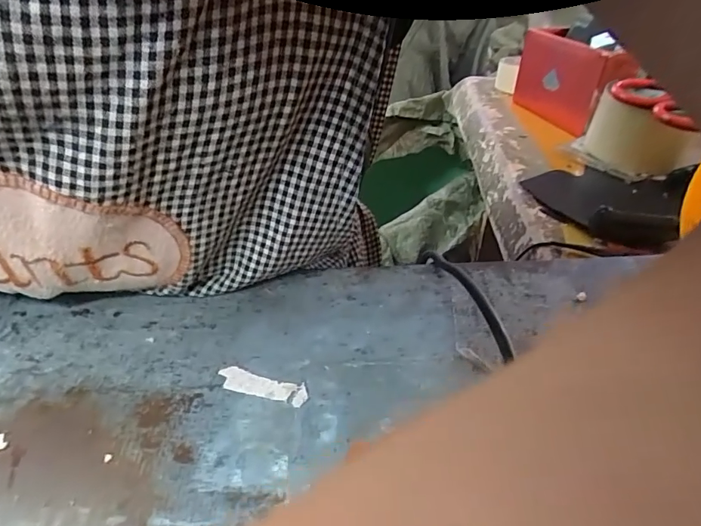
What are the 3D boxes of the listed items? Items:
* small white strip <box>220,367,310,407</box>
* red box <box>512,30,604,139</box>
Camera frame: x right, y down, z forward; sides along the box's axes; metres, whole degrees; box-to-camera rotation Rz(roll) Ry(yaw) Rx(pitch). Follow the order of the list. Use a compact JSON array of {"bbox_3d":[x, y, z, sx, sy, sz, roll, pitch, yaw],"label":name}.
[{"bbox_3d":[-0.037,0.050,0.188,0.039,0.004,0.010,10,45,16],"label":"small white strip"},{"bbox_3d":[0.260,-0.225,0.575,0.024,0.102,0.168,-13,39,-4],"label":"red box"}]

